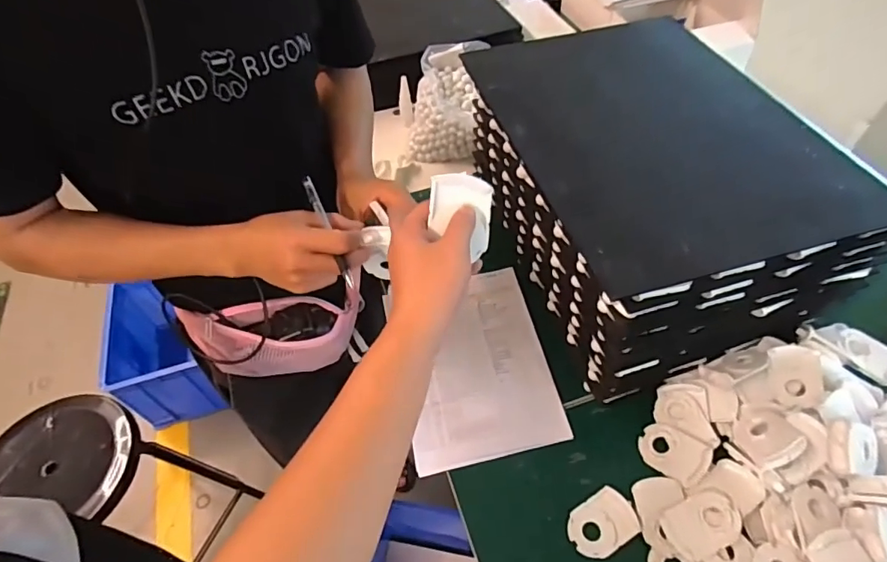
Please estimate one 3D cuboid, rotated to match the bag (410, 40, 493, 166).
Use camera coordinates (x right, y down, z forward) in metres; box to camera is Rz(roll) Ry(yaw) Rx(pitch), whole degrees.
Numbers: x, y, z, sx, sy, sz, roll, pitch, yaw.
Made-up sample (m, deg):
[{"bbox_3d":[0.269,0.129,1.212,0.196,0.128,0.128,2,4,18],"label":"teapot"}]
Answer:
[{"bbox_3d":[0.000,-0.367,1.045,0.137,0.091,0.241,3,73,6],"label":"bag"}]

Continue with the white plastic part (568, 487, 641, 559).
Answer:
[{"bbox_3d":[0.190,0.291,0.615,0.082,0.004,0.060,-27,55,-16],"label":"white plastic part"}]

